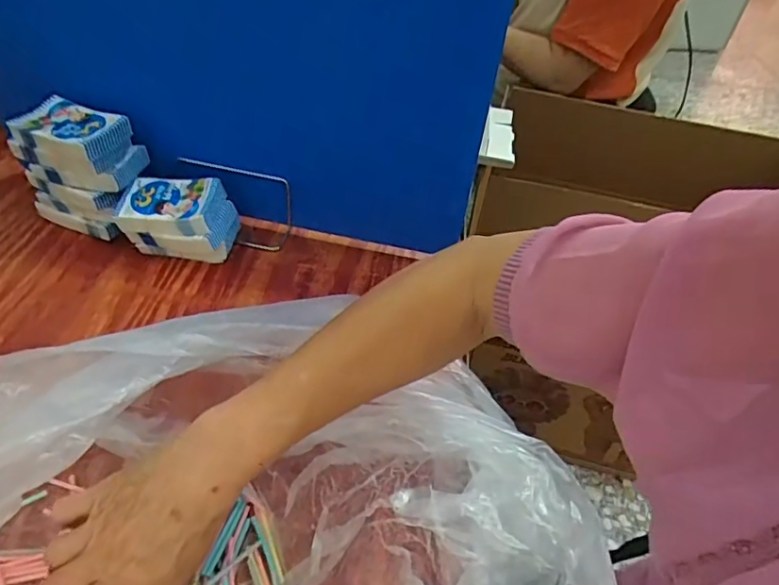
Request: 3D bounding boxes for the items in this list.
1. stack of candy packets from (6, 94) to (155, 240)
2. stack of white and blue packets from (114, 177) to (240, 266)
[{"bbox_3d":[-0.358,-0.142,0.636,0.123,0.139,0.080,18,44,11],"label":"stack of candy packets"},{"bbox_3d":[-0.248,-0.085,0.631,0.127,0.079,0.073,7,43,0],"label":"stack of white and blue packets"}]

